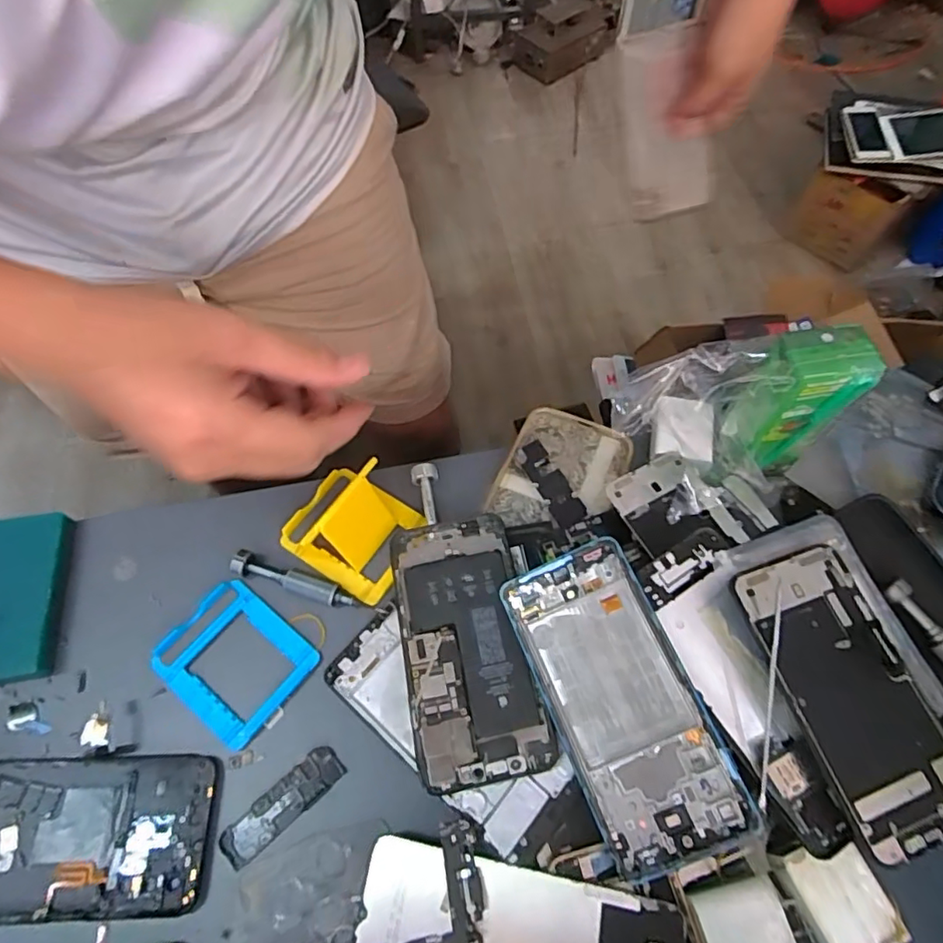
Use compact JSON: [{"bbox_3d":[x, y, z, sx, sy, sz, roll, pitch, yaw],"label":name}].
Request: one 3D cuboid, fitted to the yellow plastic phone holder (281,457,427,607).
[{"bbox_3d":[-0.080,0.031,0.386,0.083,0.054,0.069,31,67,15],"label":"yellow plastic phone holder"}]

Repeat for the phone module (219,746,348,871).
[{"bbox_3d":[-0.106,0.188,0.333,0.072,0.004,0.022,-40,69,-18],"label":"phone module"}]

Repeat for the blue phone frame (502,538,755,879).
[{"bbox_3d":[0.081,0.123,0.323,0.075,0.006,0.163,-28,68,9],"label":"blue phone frame"}]

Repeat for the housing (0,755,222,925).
[{"bbox_3d":[-0.228,0.200,0.324,0.169,0.012,0.076,-2,63,-1],"label":"housing"}]

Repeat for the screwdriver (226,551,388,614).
[{"bbox_3d":[-0.108,0.075,0.384,0.103,0.011,0.015,18,65,9],"label":"screwdriver"}]

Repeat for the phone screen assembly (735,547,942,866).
[{"bbox_3d":[0.197,0.112,0.304,0.067,0.008,0.142,-17,69,-12],"label":"phone screen assembly"}]

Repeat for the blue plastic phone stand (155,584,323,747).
[{"bbox_3d":[-0.149,0.117,0.369,0.084,0.007,0.073,36,69,17],"label":"blue plastic phone stand"}]

